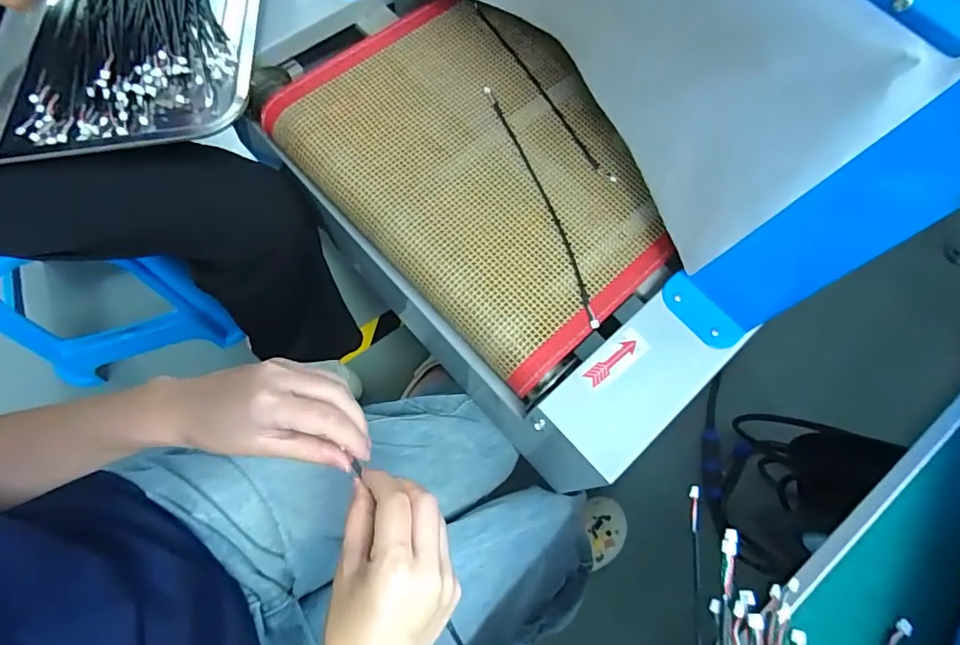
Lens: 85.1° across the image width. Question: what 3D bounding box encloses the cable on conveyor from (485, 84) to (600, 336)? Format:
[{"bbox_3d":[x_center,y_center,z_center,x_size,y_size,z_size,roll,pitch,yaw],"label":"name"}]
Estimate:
[{"bbox_3d":[0.061,-0.122,0.517,0.017,0.010,0.281,-19,74,-7],"label":"cable on conveyor"}]

